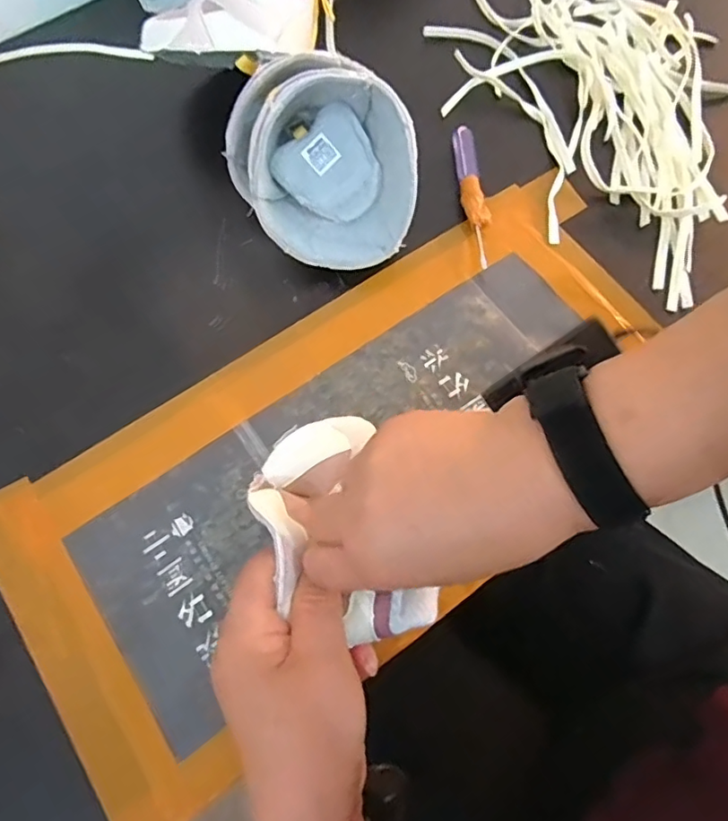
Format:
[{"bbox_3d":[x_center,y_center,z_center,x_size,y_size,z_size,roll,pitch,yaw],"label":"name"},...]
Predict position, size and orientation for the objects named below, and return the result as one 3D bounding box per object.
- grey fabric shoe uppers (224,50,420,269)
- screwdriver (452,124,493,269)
[{"bbox_3d":[-0.027,-0.170,0.369,0.112,0.076,0.144,-37,73,-11],"label":"grey fabric shoe uppers"},{"bbox_3d":[0.081,-0.158,0.407,0.017,0.011,0.120,-4,70,0],"label":"screwdriver"}]

